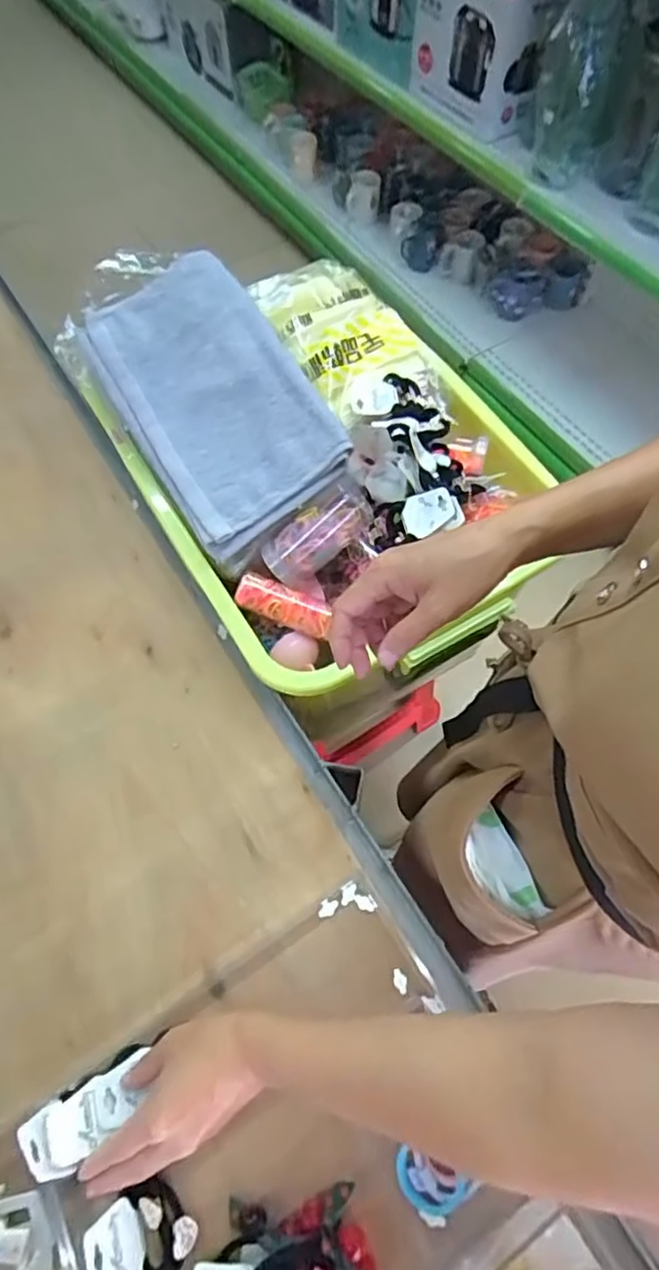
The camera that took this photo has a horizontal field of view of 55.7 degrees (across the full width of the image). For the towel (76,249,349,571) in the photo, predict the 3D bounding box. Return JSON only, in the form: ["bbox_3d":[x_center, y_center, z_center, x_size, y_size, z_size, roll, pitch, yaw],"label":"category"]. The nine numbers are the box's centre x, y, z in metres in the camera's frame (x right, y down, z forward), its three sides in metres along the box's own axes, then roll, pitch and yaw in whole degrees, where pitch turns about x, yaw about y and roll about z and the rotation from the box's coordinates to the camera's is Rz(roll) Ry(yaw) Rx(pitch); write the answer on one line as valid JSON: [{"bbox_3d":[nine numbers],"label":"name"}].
[{"bbox_3d":[-0.133,-0.263,0.662,0.179,0.025,0.339,-35,74,8],"label":"towel"}]

